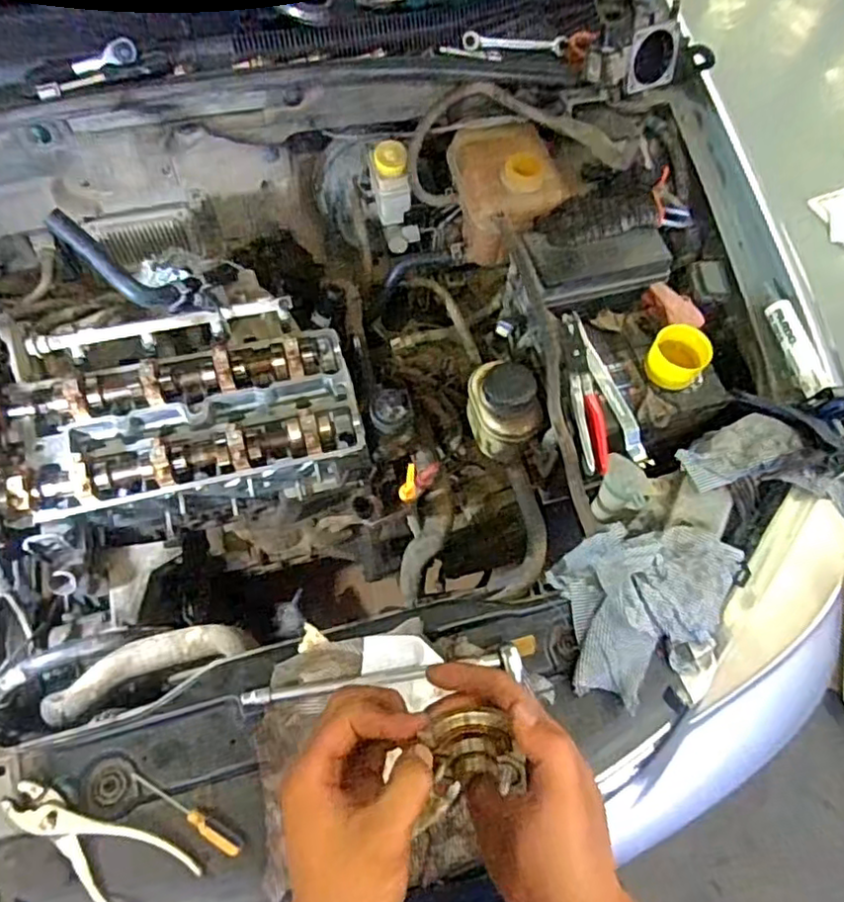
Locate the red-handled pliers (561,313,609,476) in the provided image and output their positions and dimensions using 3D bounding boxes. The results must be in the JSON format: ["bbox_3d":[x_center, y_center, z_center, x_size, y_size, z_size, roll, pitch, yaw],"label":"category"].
[{"bbox_3d":[0.207,-0.080,0.807,0.044,0.034,0.224,-2,63,-4],"label":"red-handled pliers"}]

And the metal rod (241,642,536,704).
[{"bbox_3d":[-0.035,0.239,0.648,0.288,0.021,0.035,-7,63,-6],"label":"metal rod"}]

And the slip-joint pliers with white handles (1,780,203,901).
[{"bbox_3d":[-0.311,0.380,0.602,0.189,0.021,0.078,37,66,-1],"label":"slip-joint pliers with white handles"}]

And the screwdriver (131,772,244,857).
[{"bbox_3d":[-0.233,0.357,0.623,0.129,0.017,0.019,29,65,12],"label":"screwdriver"}]

